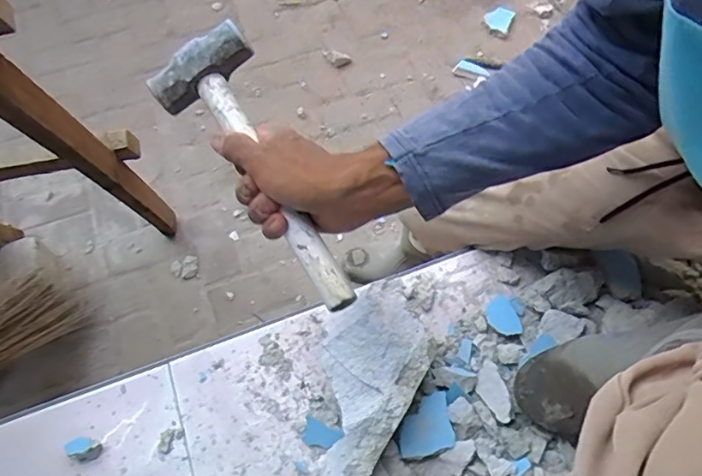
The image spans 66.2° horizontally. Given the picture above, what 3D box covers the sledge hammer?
[{"bbox_3d":[-0.079,-0.062,0.463,0.090,0.051,0.284,-29,70,-12],"label":"sledge hammer"}]

